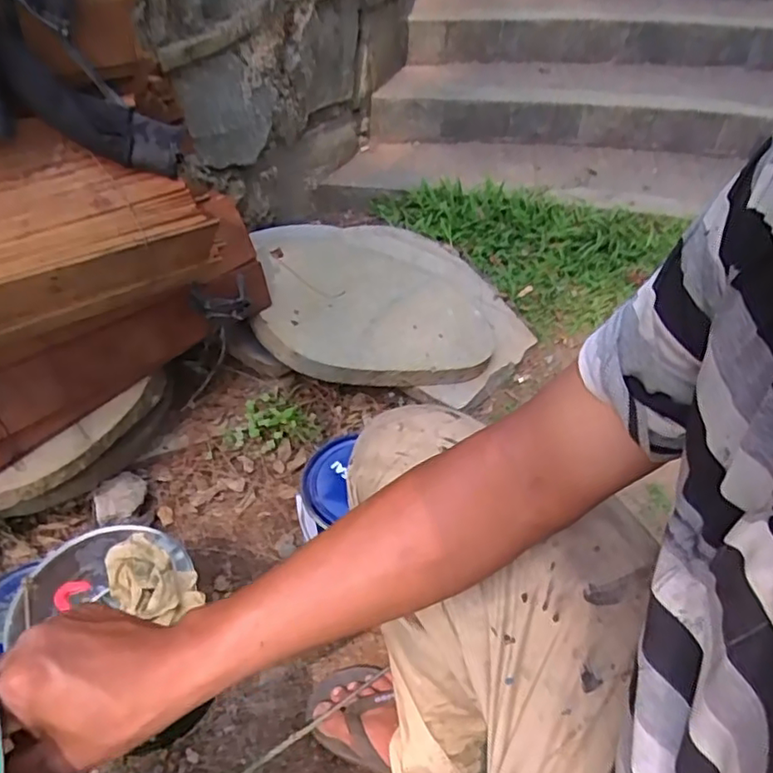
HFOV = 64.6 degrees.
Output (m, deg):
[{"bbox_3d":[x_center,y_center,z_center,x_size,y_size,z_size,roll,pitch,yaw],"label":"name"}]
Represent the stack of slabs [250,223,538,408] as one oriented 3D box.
[{"bbox_3d":[0.015,-0.192,1.273,0.569,0.075,0.541,7,42,-18],"label":"stack of slabs"}]

